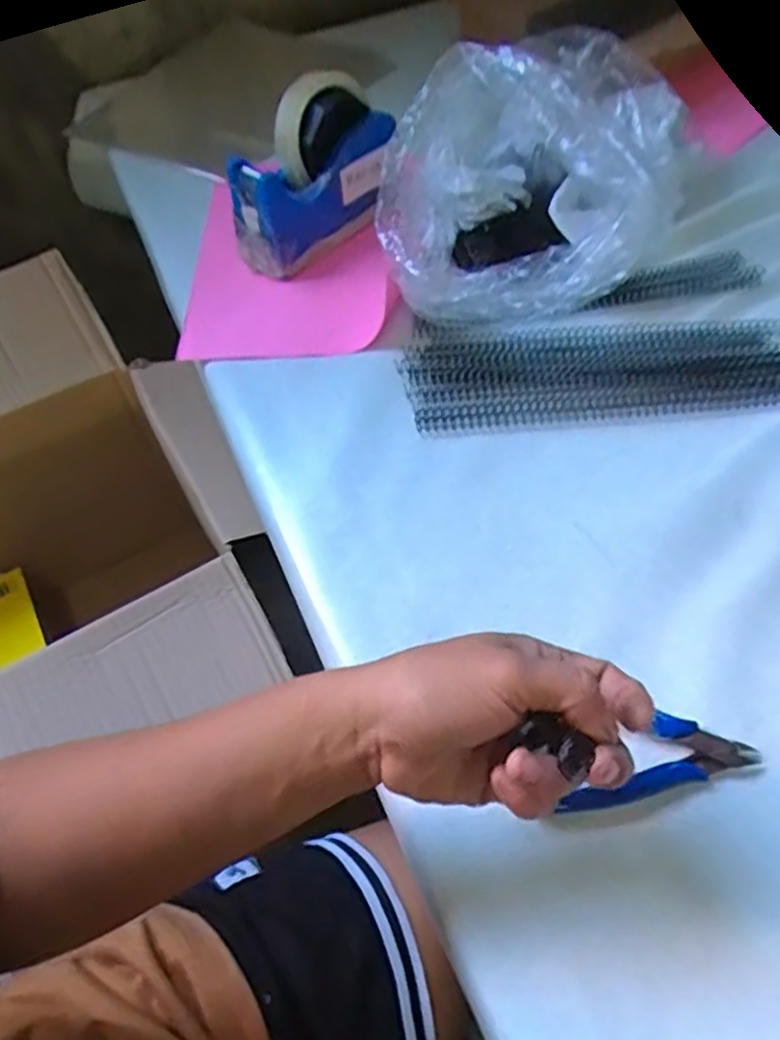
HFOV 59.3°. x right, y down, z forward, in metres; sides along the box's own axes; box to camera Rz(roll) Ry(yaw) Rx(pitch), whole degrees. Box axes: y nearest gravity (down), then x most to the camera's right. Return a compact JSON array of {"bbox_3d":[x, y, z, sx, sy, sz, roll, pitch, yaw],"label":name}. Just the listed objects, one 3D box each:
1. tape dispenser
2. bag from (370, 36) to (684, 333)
[{"bbox_3d":[-0.062,-0.290,0.582,0.070,0.111,0.148,29,63,21],"label":"tape dispenser"},{"bbox_3d":[0.111,-0.257,0.524,0.201,0.144,0.270,16,59,15],"label":"bag"}]

